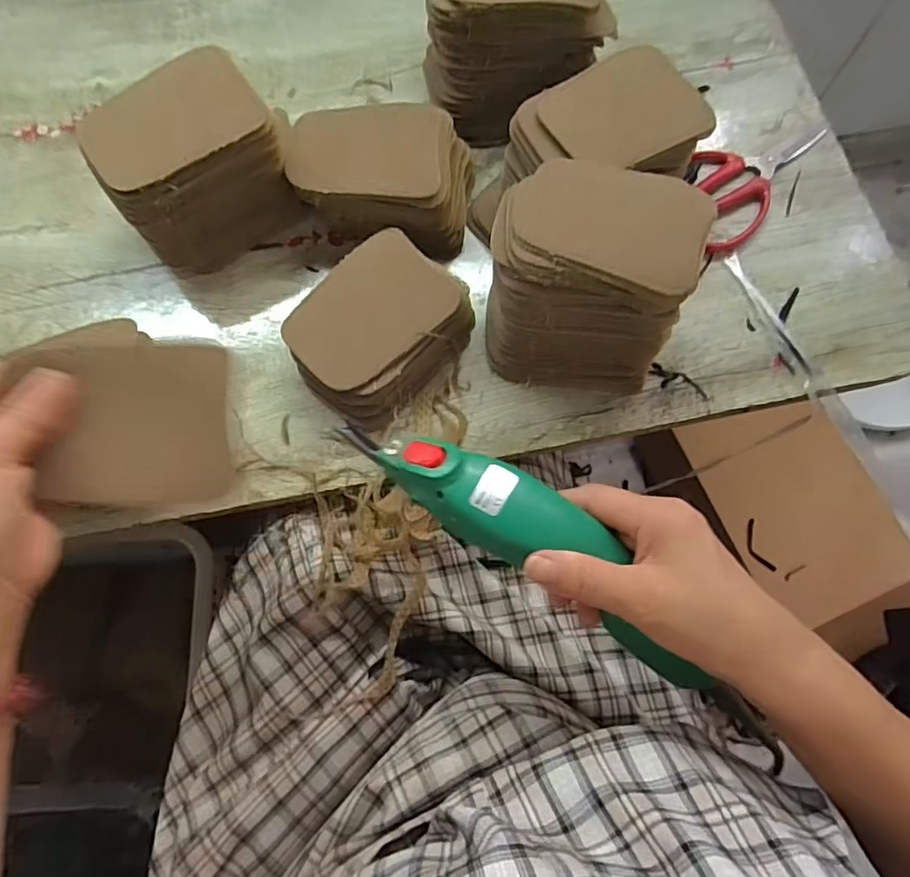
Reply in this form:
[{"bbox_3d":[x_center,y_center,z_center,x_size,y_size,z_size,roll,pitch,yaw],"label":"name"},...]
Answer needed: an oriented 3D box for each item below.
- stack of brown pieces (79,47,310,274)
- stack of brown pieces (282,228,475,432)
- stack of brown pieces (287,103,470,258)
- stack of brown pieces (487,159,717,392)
[{"bbox_3d":[-0.194,-0.205,0.447,0.135,0.112,0.087,-33,75,-12],"label":"stack of brown pieces"},{"bbox_3d":[-0.056,-0.079,0.440,0.099,0.050,0.125,37,74,10],"label":"stack of brown pieces"},{"bbox_3d":[-0.057,-0.207,0.477,0.135,0.065,0.096,8,71,1],"label":"stack of brown pieces"},{"bbox_3d":[0.091,-0.111,0.416,0.127,0.125,0.112,8,71,1],"label":"stack of brown pieces"}]

